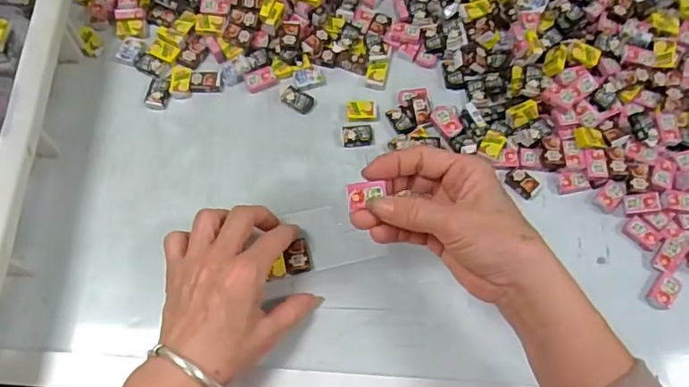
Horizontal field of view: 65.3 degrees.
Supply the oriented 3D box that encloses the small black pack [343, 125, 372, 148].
[{"bbox_3d":[0.011,-0.050,0.463,0.026,0.010,0.018,-6,68,-5],"label":"small black pack"}]

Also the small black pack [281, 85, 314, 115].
[{"bbox_3d":[-0.042,-0.084,0.474,0.029,0.007,0.017,30,70,9],"label":"small black pack"}]

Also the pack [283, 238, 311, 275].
[{"bbox_3d":[-0.037,0.050,0.420,0.020,0.011,0.024,-13,69,-8],"label":"pack"}]

